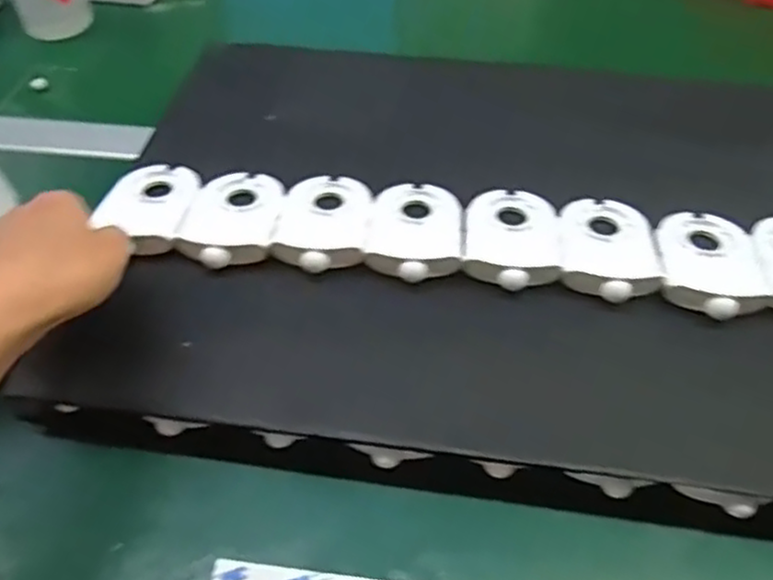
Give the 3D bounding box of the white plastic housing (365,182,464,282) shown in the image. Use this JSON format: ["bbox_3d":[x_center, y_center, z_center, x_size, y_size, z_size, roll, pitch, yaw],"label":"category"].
[{"bbox_3d":[0.019,-0.039,0.464,0.059,0.012,0.087,5,49,4],"label":"white plastic housing"}]

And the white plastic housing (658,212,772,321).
[{"bbox_3d":[0.197,-0.019,0.439,0.057,0.014,0.088,9,49,9],"label":"white plastic housing"}]

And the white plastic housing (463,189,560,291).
[{"bbox_3d":[0.078,-0.034,0.453,0.057,0.013,0.084,5,49,5],"label":"white plastic housing"}]

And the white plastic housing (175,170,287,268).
[{"bbox_3d":[-0.099,-0.049,0.469,0.059,0.014,0.086,2,49,2],"label":"white plastic housing"}]

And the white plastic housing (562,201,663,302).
[{"bbox_3d":[0.139,-0.027,0.453,0.058,0.015,0.087,7,49,7],"label":"white plastic housing"}]

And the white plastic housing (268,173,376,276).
[{"bbox_3d":[-0.040,-0.046,0.469,0.057,0.014,0.086,3,49,3],"label":"white plastic housing"}]

